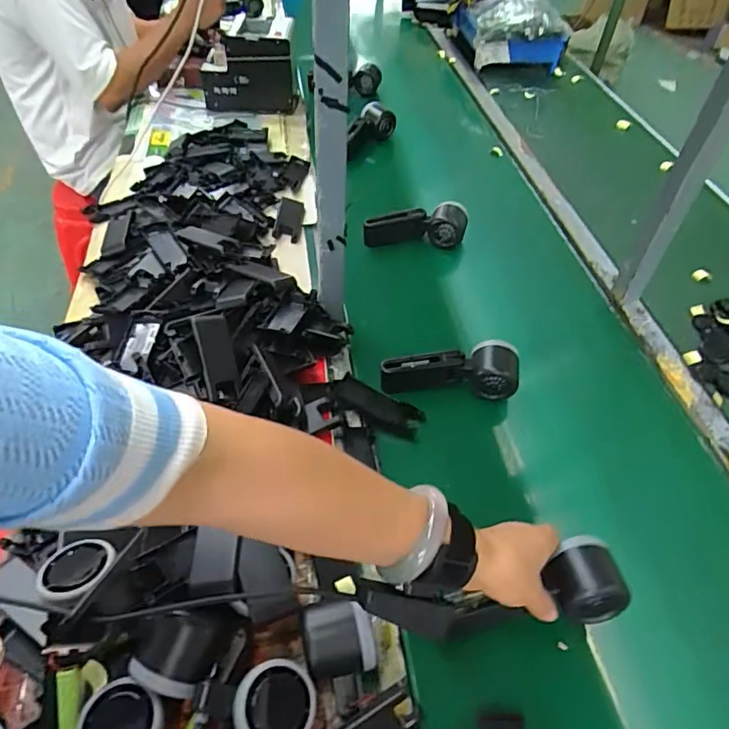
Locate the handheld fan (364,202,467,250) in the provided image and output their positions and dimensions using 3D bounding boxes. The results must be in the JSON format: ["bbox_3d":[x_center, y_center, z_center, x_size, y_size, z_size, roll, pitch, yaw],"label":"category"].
[{"bbox_3d":[0.080,-0.222,0.850,0.161,0.059,0.046,1,49,-1],"label":"handheld fan"}]

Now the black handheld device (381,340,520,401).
[{"bbox_3d":[0.101,0.006,0.637,0.157,0.053,0.050,0,49,-3],"label":"black handheld device"}]

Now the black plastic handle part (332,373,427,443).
[{"bbox_3d":[0.016,0.051,0.630,0.110,0.018,0.040,27,51,-2],"label":"black plastic handle part"}]

